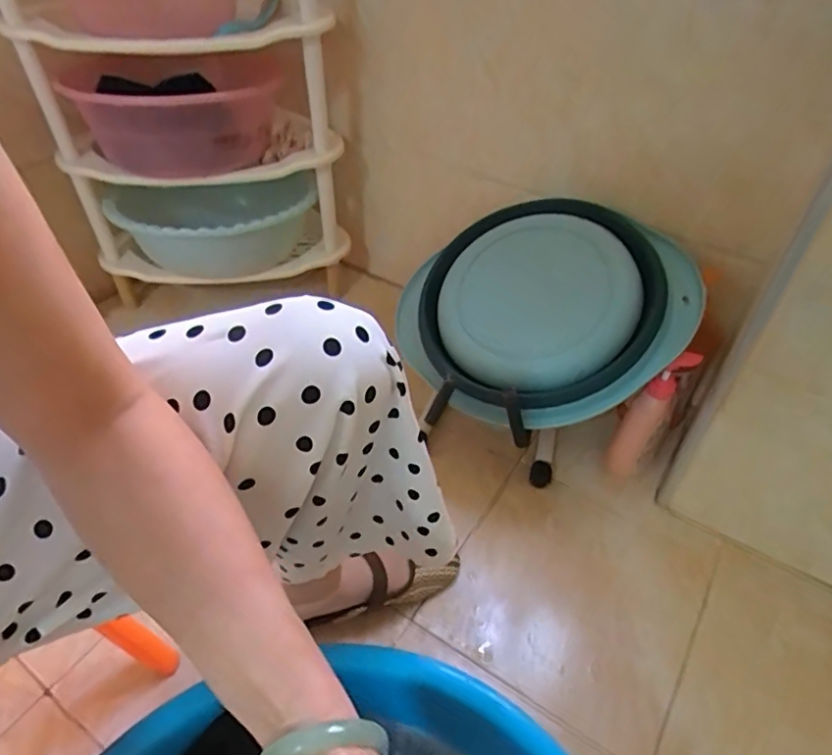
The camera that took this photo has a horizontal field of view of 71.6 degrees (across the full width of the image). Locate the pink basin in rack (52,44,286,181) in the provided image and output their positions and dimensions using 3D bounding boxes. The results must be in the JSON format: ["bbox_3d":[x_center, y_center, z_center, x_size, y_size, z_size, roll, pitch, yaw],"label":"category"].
[{"bbox_3d":[-0.389,-0.449,0.957,0.271,0.117,0.292,1,43,-1],"label":"pink basin in rack"}]

